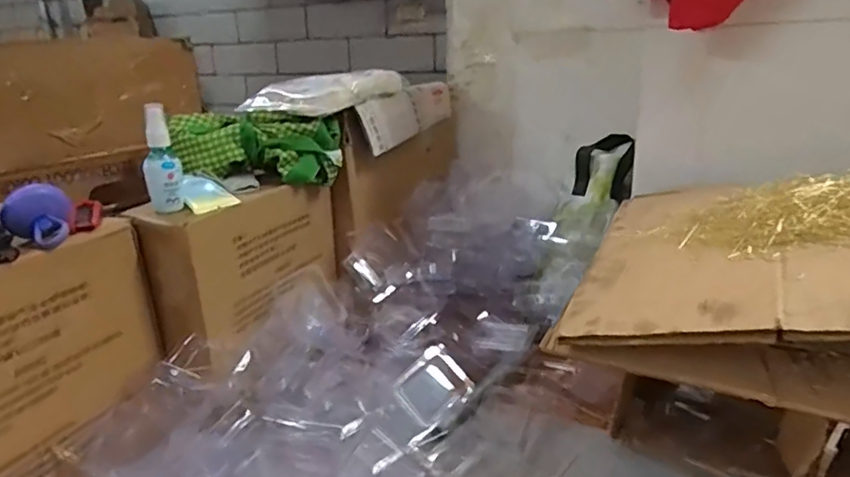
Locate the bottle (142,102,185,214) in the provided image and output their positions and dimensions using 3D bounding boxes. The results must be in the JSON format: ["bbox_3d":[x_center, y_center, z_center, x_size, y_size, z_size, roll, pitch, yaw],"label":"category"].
[{"bbox_3d":[-0.301,-0.090,0.651,0.039,0.115,0.041,-11,21,-25],"label":"bottle"}]

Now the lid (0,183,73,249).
[{"bbox_3d":[-0.375,-0.023,0.554,0.060,0.052,0.048,-16,23,-34],"label":"lid"}]

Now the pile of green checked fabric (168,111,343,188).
[{"bbox_3d":[-0.224,-0.121,0.774,0.211,0.091,0.068,-3,19,-1],"label":"pile of green checked fabric"}]

